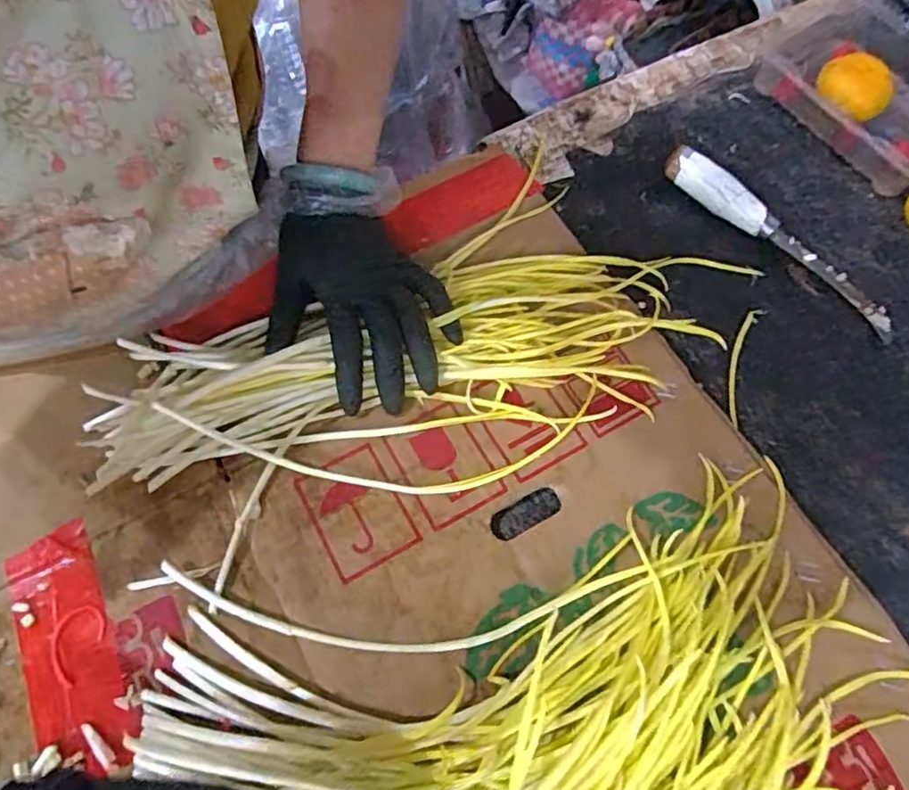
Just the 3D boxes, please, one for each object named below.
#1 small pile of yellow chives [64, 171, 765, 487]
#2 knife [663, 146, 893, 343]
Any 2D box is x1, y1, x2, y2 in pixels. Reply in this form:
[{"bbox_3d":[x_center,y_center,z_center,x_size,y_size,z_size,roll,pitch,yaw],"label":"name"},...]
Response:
[{"bbox_3d":[-0.014,-0.039,0.409,0.424,0.039,0.190,-14,67,-10],"label":"small pile of yellow chives"},{"bbox_3d":[0.239,-0.117,0.460,0.200,0.027,0.022,42,71,16],"label":"knife"}]

